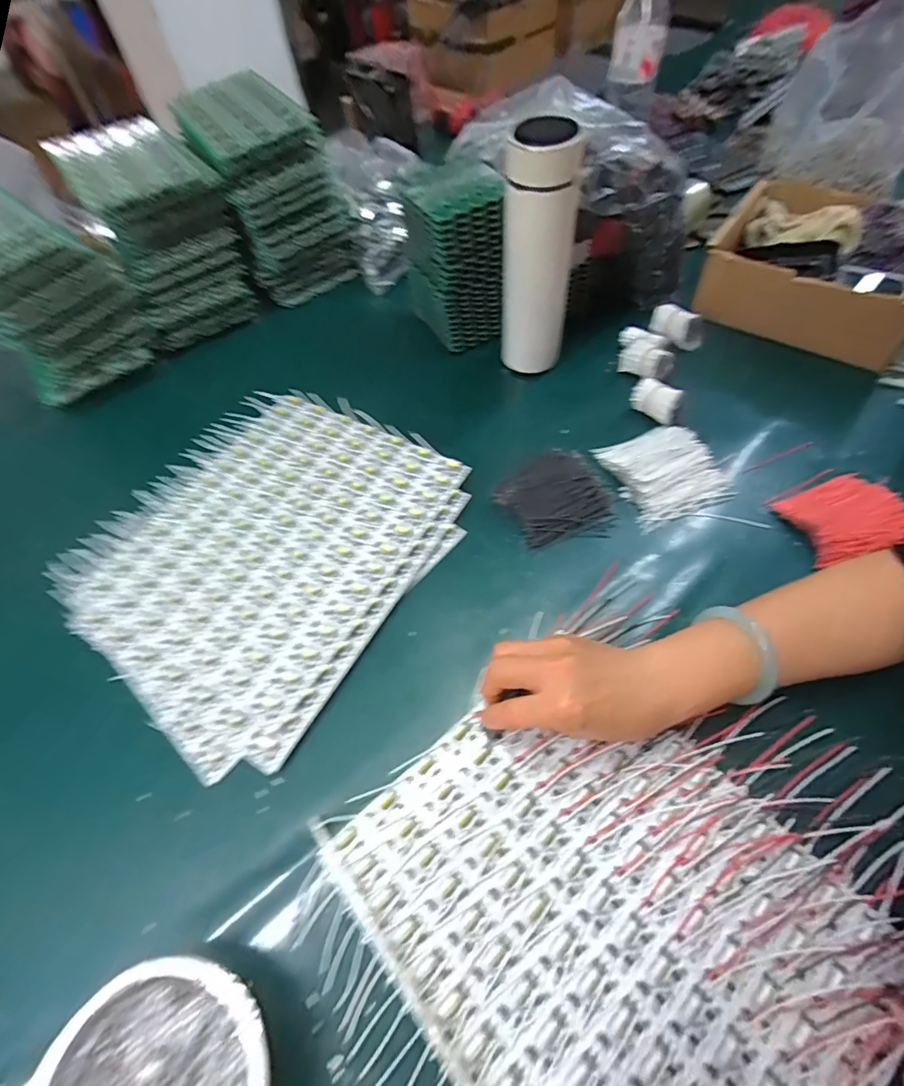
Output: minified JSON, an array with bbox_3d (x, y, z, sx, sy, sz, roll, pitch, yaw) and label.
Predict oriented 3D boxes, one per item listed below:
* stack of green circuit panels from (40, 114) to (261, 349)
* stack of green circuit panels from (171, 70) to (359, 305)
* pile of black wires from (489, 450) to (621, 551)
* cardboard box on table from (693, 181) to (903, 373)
[{"bbox_3d":[-0.374,-0.395,0.632,0.145,0.174,0.198,-37,62,-17],"label":"stack of green circuit panels"},{"bbox_3d":[-0.240,-0.476,0.674,0.149,0.185,0.186,-28,60,-12],"label":"stack of green circuit panels"},{"bbox_3d":[0.103,-0.043,0.475,0.098,0.014,0.095,-28,60,-12],"label":"pile of black wires"},{"bbox_3d":[0.416,-0.314,0.555,0.217,0.091,0.172,31,65,22],"label":"cardboard box on table"}]

